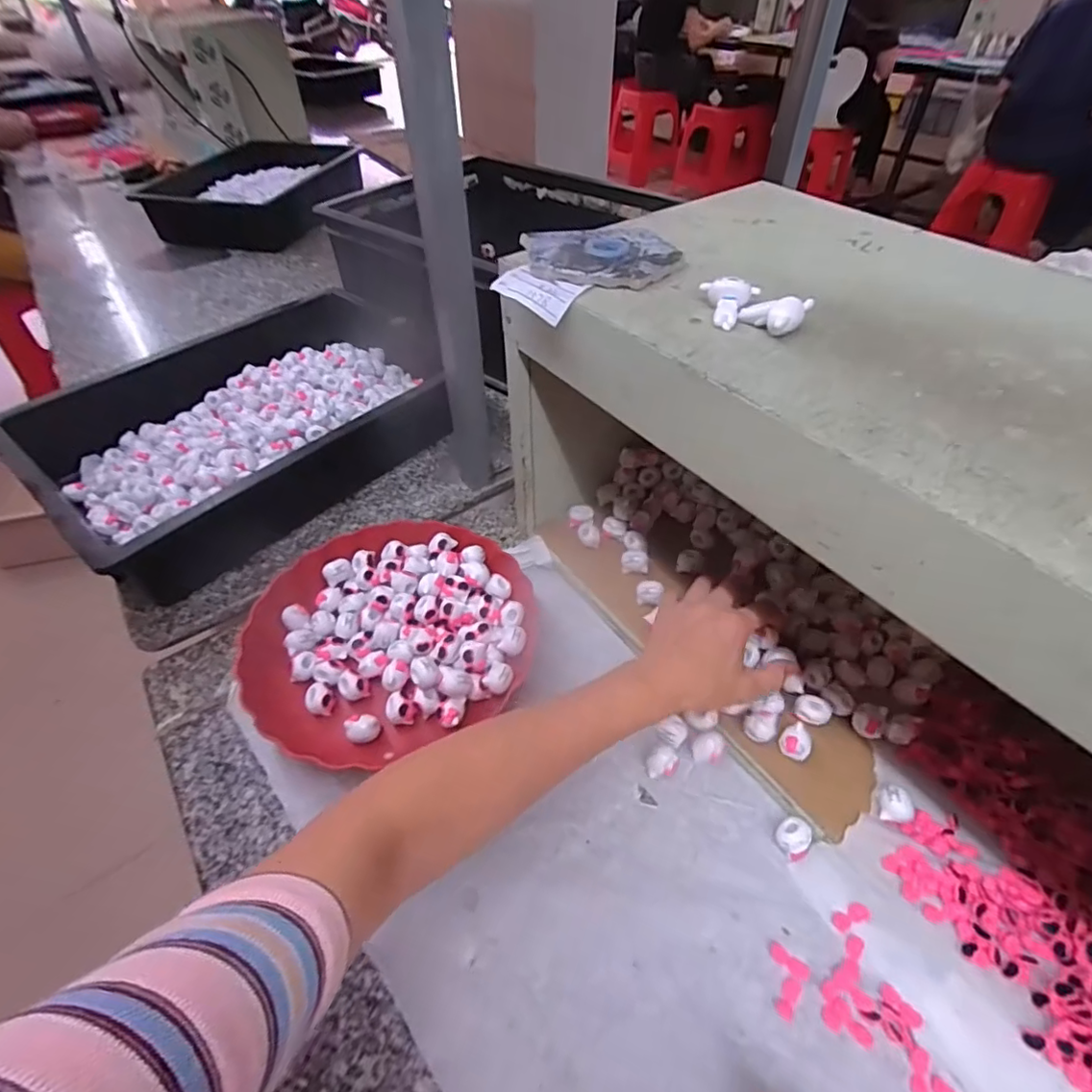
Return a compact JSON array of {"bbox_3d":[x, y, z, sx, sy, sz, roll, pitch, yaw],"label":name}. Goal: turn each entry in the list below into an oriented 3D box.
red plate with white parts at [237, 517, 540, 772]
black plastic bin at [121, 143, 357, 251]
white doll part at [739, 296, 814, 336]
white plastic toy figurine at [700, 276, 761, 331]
[{"bbox_3d":[-0.136,0.074,0.510,0.246,0.048,0.223,-16,51,-14],"label":"red plate with white parts"},{"bbox_3d":[-0.627,-0.832,1.297,0.292,0.098,0.526,9,48,9],"label":"black plastic bin"},{"bbox_3d":[0.127,-0.129,0.315,0.035,0.016,0.027,18,50,16],"label":"white doll part"},{"bbox_3d":[0.105,-0.144,0.331,0.032,0.016,0.029,19,51,17],"label":"white plastic toy figurine"}]

